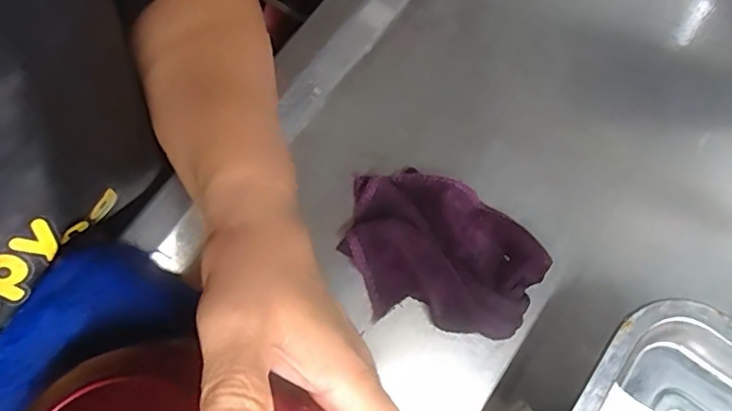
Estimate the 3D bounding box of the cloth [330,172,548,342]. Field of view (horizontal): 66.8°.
[{"bbox_3d":[0.044,0.027,0.321,0.113,0.024,0.081,14,74,3],"label":"cloth"}]

